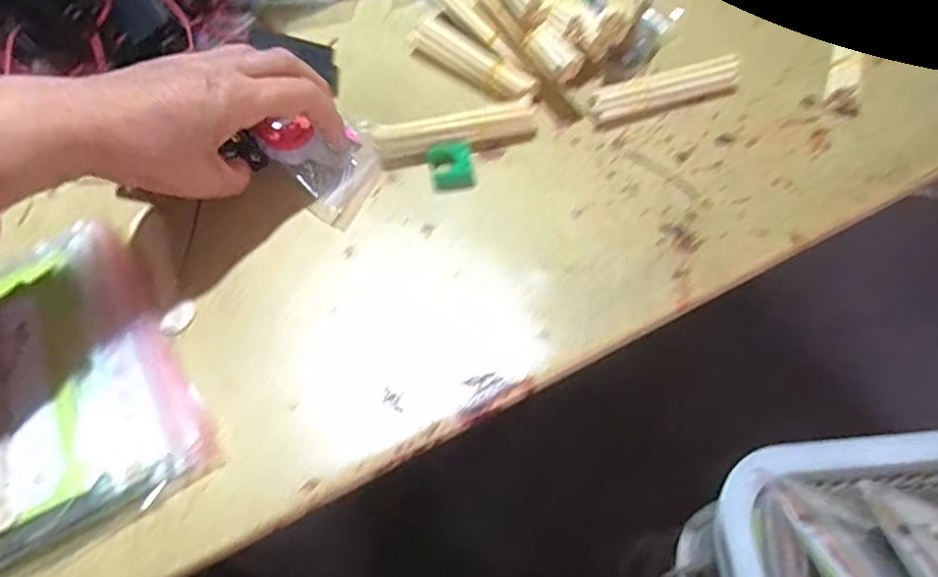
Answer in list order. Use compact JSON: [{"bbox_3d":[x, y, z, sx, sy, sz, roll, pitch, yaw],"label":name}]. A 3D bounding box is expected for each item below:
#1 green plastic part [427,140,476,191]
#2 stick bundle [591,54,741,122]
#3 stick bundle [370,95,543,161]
[{"bbox_3d":[-0.011,-0.077,0.387,0.027,0.010,0.032,-7,60,-2],"label":"green plastic part"},{"bbox_3d":[0.128,-0.130,0.409,0.102,0.019,0.017,-16,60,-7],"label":"stick bundle"},{"bbox_3d":[-0.007,-0.099,0.398,0.104,0.017,0.022,-14,60,-6],"label":"stick bundle"}]

